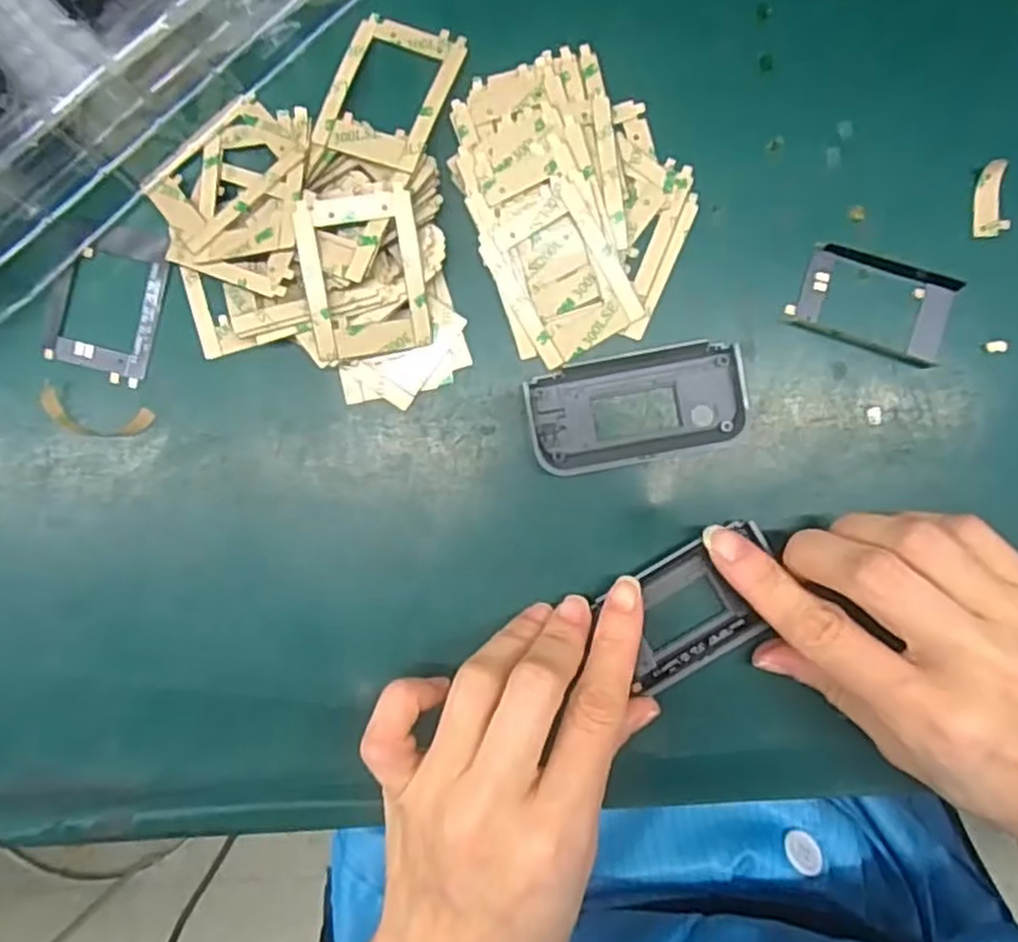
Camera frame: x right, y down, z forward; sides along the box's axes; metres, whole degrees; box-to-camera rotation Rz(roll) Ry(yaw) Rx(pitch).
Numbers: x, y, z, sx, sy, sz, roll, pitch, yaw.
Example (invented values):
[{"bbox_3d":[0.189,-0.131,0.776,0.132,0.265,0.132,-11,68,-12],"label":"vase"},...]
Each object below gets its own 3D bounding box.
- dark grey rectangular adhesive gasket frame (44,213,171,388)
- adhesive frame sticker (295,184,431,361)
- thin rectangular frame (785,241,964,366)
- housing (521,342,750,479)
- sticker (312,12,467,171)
[{"bbox_3d":[-0.146,-0.062,0.271,0.038,0.004,0.054,15,89,1],"label":"dark grey rectangular adhesive gasket frame"},{"bbox_3d":[-0.049,-0.068,0.257,0.040,0.005,0.054,-9,103,-10],"label":"adhesive frame sticker"},{"bbox_3d":[0.130,-0.060,0.266,0.055,0.004,0.033,19,89,1],"label":"thin rectangular frame"},{"bbox_3d":[0.045,-0.022,0.266,0.075,0.009,0.039,-11,89,1],"label":"housing"},{"bbox_3d":[-0.041,-0.134,0.263,0.039,0.004,0.054,19,82,6],"label":"sticker"}]

